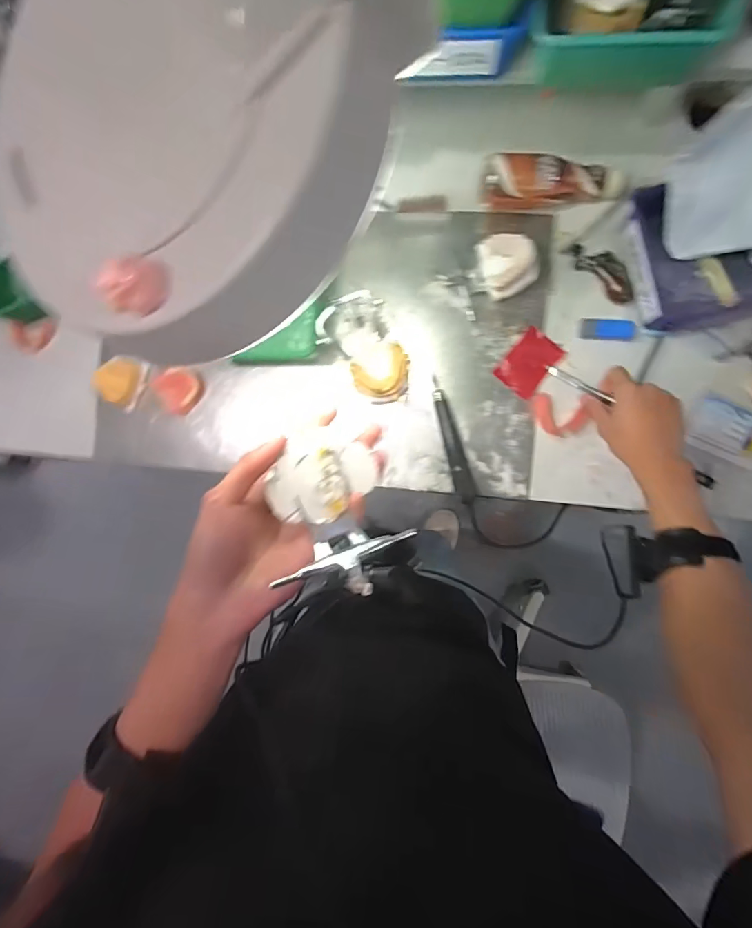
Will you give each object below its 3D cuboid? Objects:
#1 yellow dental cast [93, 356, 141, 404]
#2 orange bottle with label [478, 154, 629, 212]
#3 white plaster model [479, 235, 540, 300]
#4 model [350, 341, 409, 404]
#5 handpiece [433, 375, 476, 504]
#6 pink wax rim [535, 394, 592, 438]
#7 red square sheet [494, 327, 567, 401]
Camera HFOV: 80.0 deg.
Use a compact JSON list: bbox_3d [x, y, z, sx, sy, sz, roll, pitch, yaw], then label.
[{"bbox_3d":[-0.354,-0.117,0.610,0.054,0.027,0.063,23,92,5],"label":"yellow dental cast"},{"bbox_3d":[0.210,-0.329,0.533,0.167,0.051,0.052,5,91,6],"label":"orange bottle with label"},{"bbox_3d":[0.160,-0.244,0.548,0.062,0.040,0.075,-15,88,6],"label":"white plaster model"},{"bbox_3d":[0.005,-0.118,0.567,0.071,0.036,0.079,-3,90,6],"label":"model"},{"bbox_3d":[0.098,-0.030,0.568,0.025,0.025,0.159,-14,89,6],"label":"handpiece"},{"bbox_3d":[0.229,-0.061,0.556,0.064,0.015,0.050,8,91,6],"label":"pink wax rim"},{"bbox_3d":[0.195,-0.127,0.569,0.055,0.006,0.075,39,94,5],"label":"red square sheet"}]

